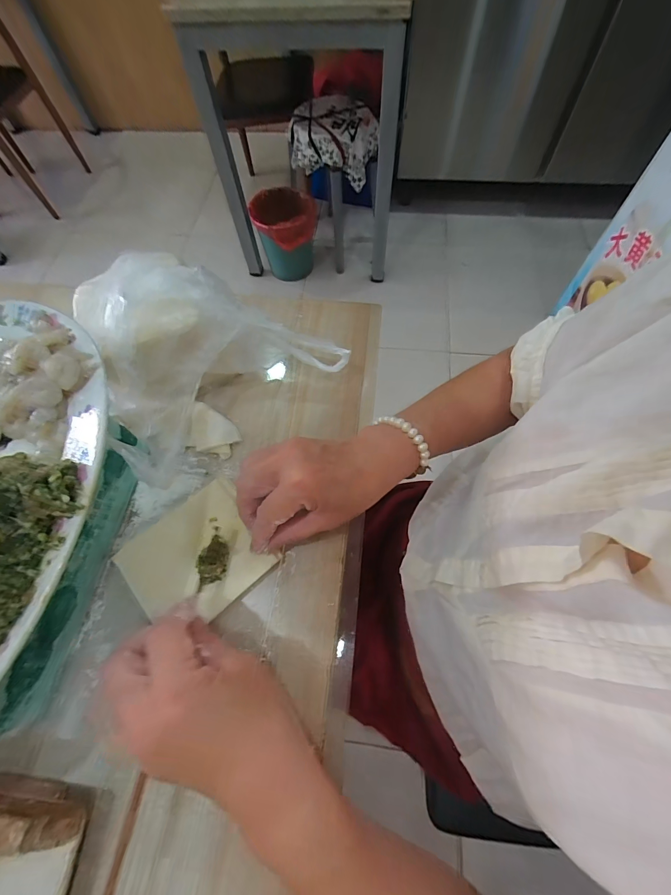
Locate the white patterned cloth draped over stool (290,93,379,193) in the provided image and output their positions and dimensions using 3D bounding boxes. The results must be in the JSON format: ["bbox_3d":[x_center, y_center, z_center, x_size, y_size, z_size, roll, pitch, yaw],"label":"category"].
[{"bbox_3d":[-0.004,-1.032,1.195,0.268,0.159,0.229,22,68,12],"label":"white patterned cloth draped over stool"}]

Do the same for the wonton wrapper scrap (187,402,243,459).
[{"bbox_3d":[-0.114,-0.016,0.330,0.040,0.026,0.039,14,67,9],"label":"wonton wrapper scrap"}]

